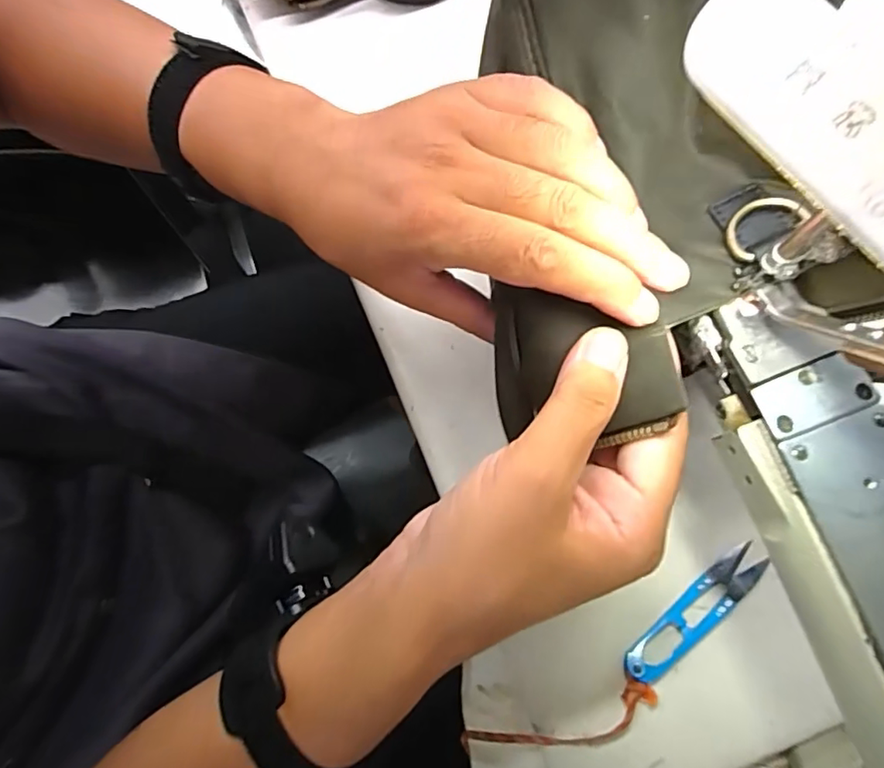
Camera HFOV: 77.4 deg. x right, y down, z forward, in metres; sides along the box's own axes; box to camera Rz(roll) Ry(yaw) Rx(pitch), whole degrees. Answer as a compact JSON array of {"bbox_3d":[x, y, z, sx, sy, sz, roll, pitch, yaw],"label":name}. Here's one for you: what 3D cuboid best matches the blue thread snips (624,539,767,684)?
[{"bbox_3d":[0.140,0.126,0.305,0.101,0.012,0.022,-34,76,-9],"label":"blue thread snips"}]

